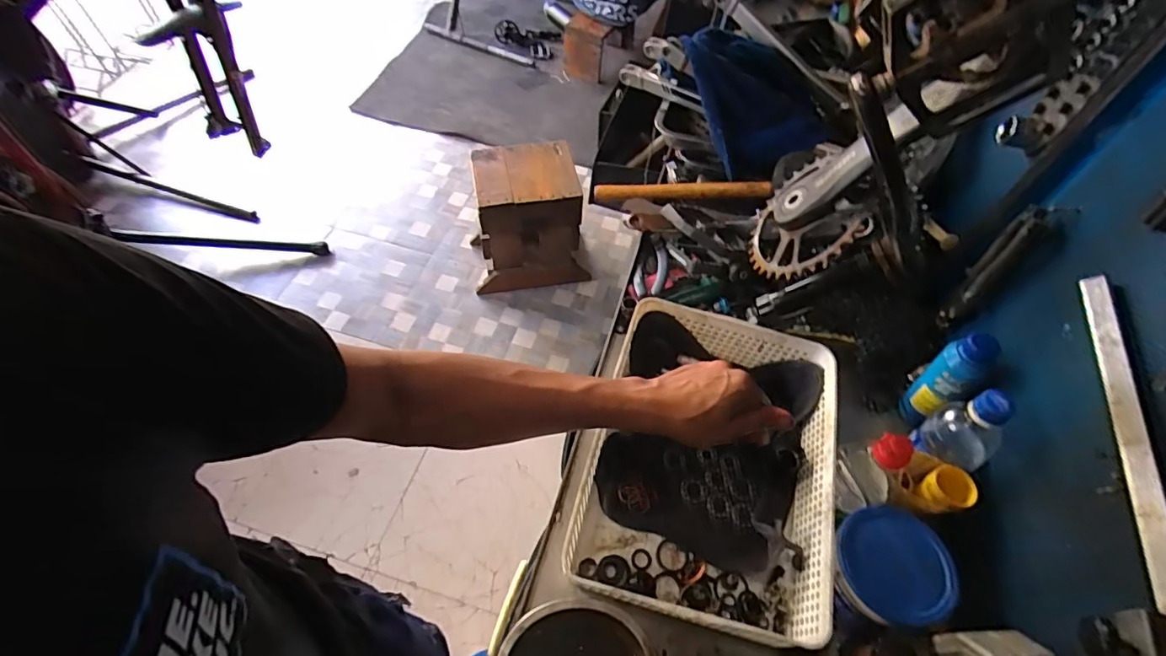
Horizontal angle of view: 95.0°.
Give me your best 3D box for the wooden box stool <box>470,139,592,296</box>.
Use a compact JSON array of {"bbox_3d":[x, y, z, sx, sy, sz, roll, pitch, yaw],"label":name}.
[{"bbox_3d":[-0.185,-0.351,1.754,0.349,0.408,0.252,-9,57,-9],"label":"wooden box stool"}]

